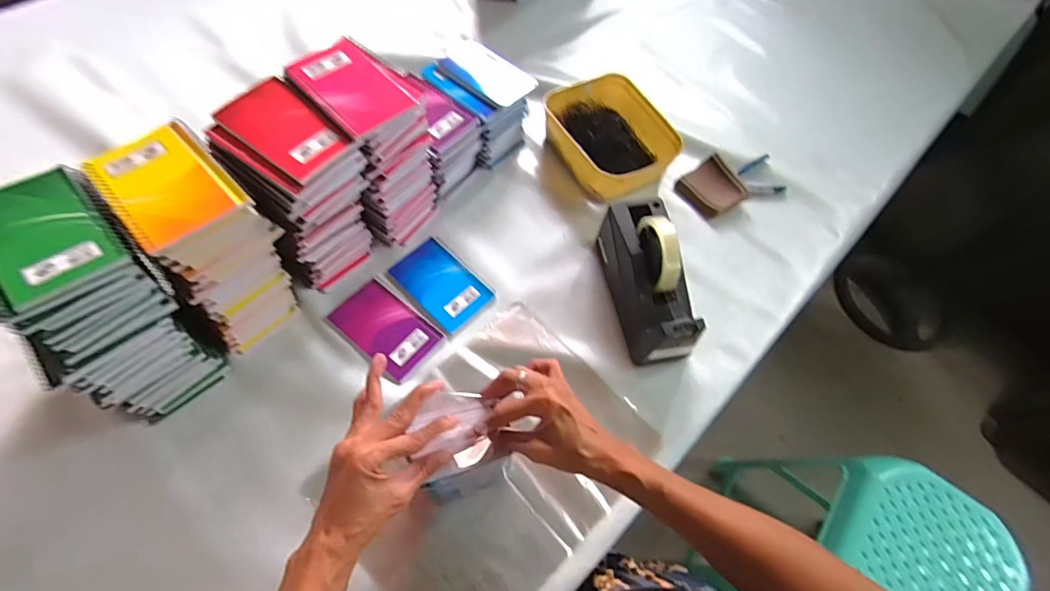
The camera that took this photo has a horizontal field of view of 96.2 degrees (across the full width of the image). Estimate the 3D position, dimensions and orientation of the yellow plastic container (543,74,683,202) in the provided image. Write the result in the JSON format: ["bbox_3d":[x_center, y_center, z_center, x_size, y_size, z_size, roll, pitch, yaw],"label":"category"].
[{"bbox_3d":[0.131,-0.245,0.755,0.158,0.081,0.201,-27,68,-18],"label":"yellow plastic container"}]

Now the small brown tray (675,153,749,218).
[{"bbox_3d":[0.295,-0.169,0.737,0.079,0.024,0.087,-27,68,-18],"label":"small brown tray"}]

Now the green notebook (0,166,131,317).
[{"bbox_3d":[-0.409,-0.052,0.396,0.090,0.015,0.126,-39,72,-22],"label":"green notebook"}]

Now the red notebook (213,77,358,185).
[{"bbox_3d":[-0.244,-0.170,0.479,0.133,0.008,0.076,36,65,13],"label":"red notebook"}]

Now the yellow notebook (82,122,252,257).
[{"bbox_3d":[-0.330,-0.105,0.436,0.128,0.011,0.094,43,66,16],"label":"yellow notebook"}]

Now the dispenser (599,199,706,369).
[{"bbox_3d":[0.160,-0.025,0.602,0.077,0.123,0.198,-8,64,-10],"label":"dispenser"}]

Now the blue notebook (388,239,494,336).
[{"bbox_3d":[-0.113,-0.016,0.638,0.129,0.006,0.086,42,66,15],"label":"blue notebook"}]

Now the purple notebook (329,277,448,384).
[{"bbox_3d":[-0.175,0.039,0.601,0.130,0.006,0.088,38,65,13],"label":"purple notebook"}]

